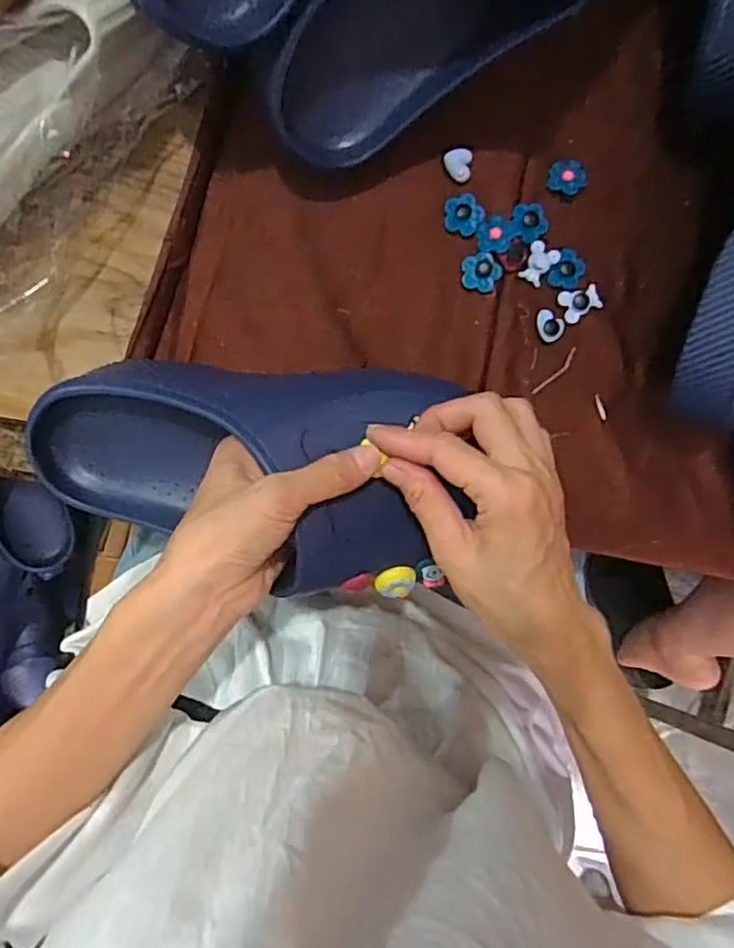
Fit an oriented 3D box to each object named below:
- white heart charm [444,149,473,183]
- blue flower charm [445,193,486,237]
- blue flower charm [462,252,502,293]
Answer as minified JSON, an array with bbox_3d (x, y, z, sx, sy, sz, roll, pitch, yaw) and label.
[{"bbox_3d":[0.058,-0.196,0.415,0.018,0.004,0.020,5,94,-6],"label":"white heart charm"},{"bbox_3d":[0.062,-0.166,0.417,0.024,0.005,0.025,0,94,-5],"label":"blue flower charm"},{"bbox_3d":[0.073,-0.128,0.419,0.025,0.004,0.023,0,94,-5],"label":"blue flower charm"}]

